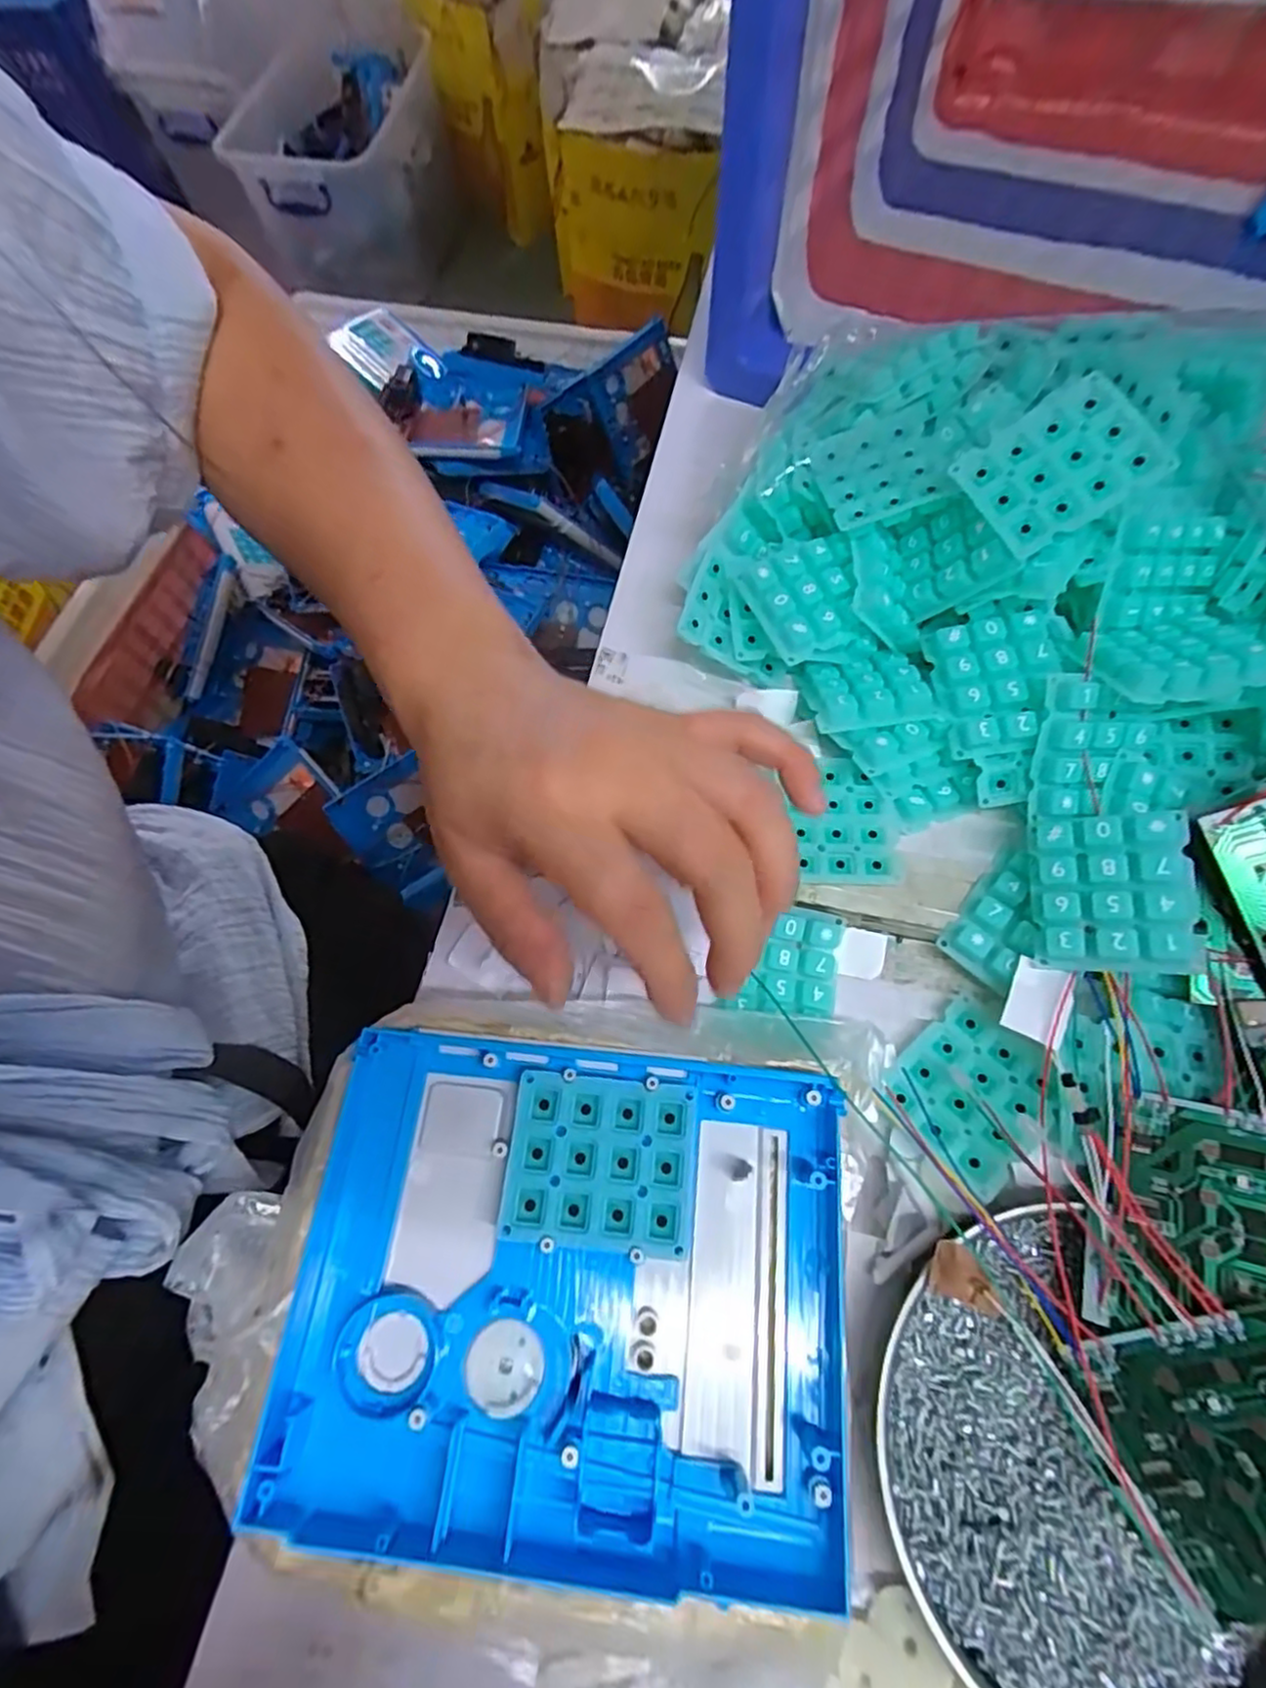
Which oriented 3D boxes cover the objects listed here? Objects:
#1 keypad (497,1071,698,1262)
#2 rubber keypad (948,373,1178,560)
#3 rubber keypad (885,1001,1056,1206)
[{"bbox_3d":[-0.010,0.105,0.226,0.059,0.013,0.050,5,67,4],"label":"keypad"},{"bbox_3d":[0.164,-0.146,0.261,0.061,0.006,0.050,-31,73,14],"label":"rubber keypad"},{"bbox_3d":[0.126,0.092,0.253,0.058,0.006,0.050,-36,56,-17],"label":"rubber keypad"}]

